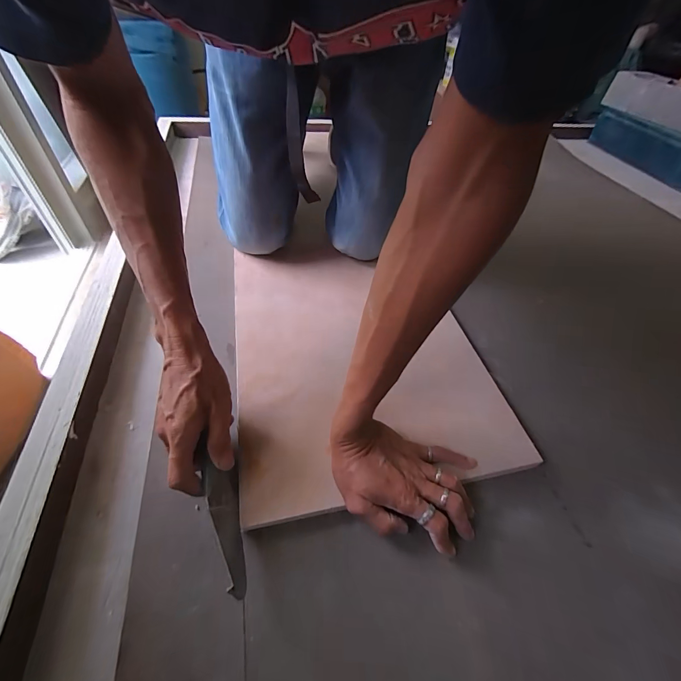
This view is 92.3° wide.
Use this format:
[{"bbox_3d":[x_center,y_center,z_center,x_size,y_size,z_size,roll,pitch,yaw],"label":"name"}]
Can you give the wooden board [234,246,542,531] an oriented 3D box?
[{"bbox_3d":[0.021,-0.006,0.480,0.336,0.025,0.438,-7,50,-11],"label":"wooden board"}]

